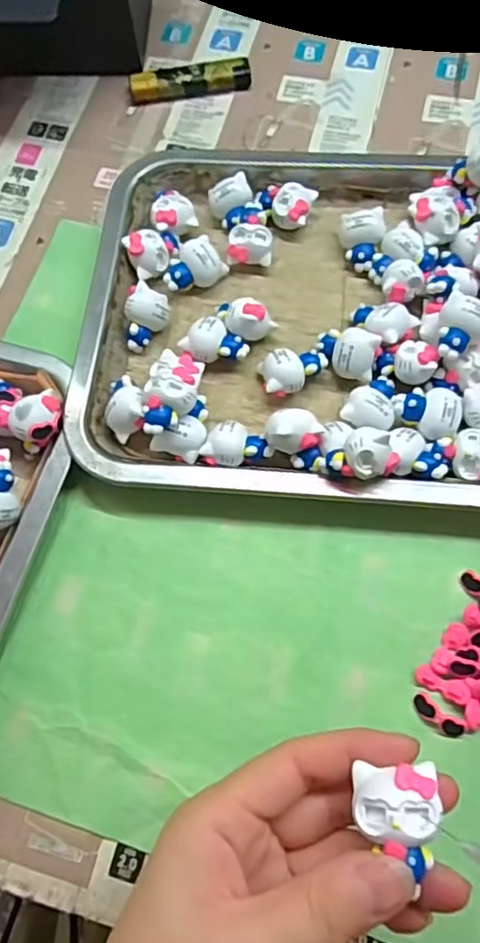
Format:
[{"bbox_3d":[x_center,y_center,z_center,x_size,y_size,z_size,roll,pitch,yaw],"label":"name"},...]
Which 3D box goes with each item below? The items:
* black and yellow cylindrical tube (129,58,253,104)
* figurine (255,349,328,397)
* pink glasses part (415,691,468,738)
[{"bbox_3d":[-0.032,-0.255,0.410,0.079,0.013,0.016,-7,69,0],"label":"black and yellow cylindrical tube"},{"bbox_3d":[0.029,-0.050,0.322,0.036,0.021,0.021,-12,69,-2],"label":"figurine"},{"bbox_3d":[0.085,0.104,0.267,0.024,0.007,0.008,36,75,15],"label":"pink glasses part"}]

